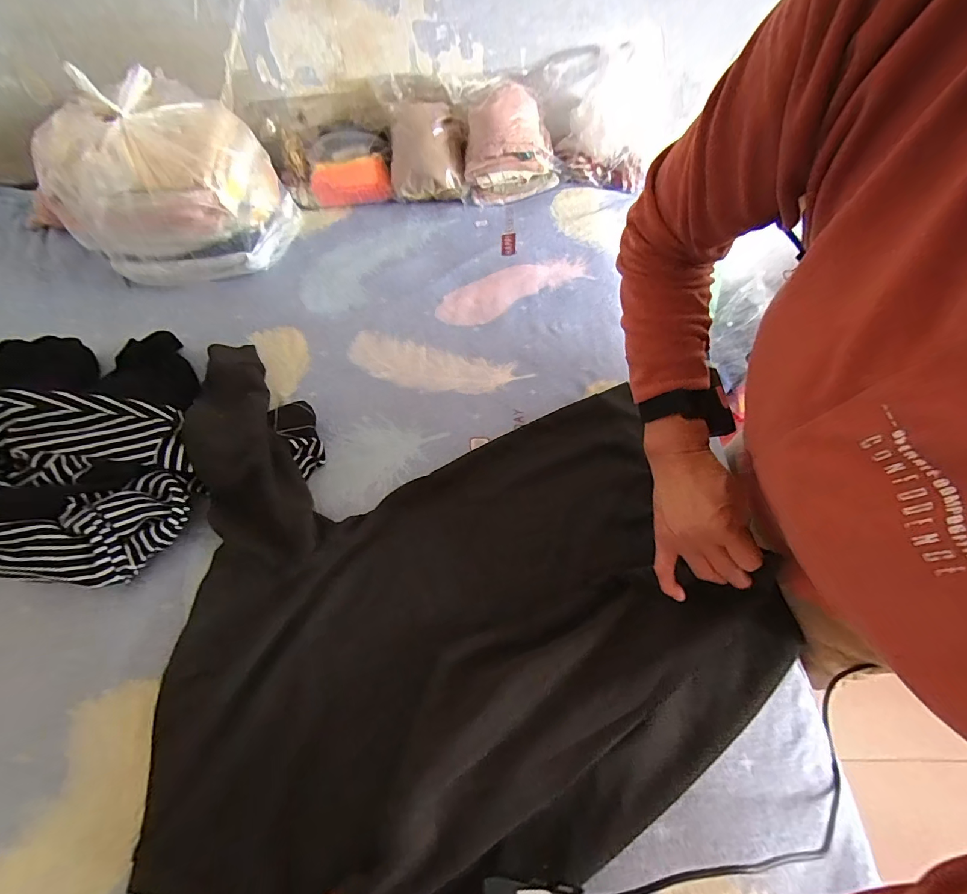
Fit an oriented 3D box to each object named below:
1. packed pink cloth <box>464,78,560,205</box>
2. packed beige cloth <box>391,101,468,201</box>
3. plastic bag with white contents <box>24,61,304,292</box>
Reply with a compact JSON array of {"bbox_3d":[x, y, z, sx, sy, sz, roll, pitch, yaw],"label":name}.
[{"bbox_3d":[0.051,-0.659,0.948,0.197,0.174,0.151,-9,56,0],"label":"packed pink cloth"},{"bbox_3d":[-0.119,-0.649,0.943,0.161,0.060,0.186,2,102,-2],"label":"packed beige cloth"},{"bbox_3d":[-0.600,-0.506,0.849,0.346,0.279,0.224,-9,57,-5],"label":"plastic bag with white contents"}]

